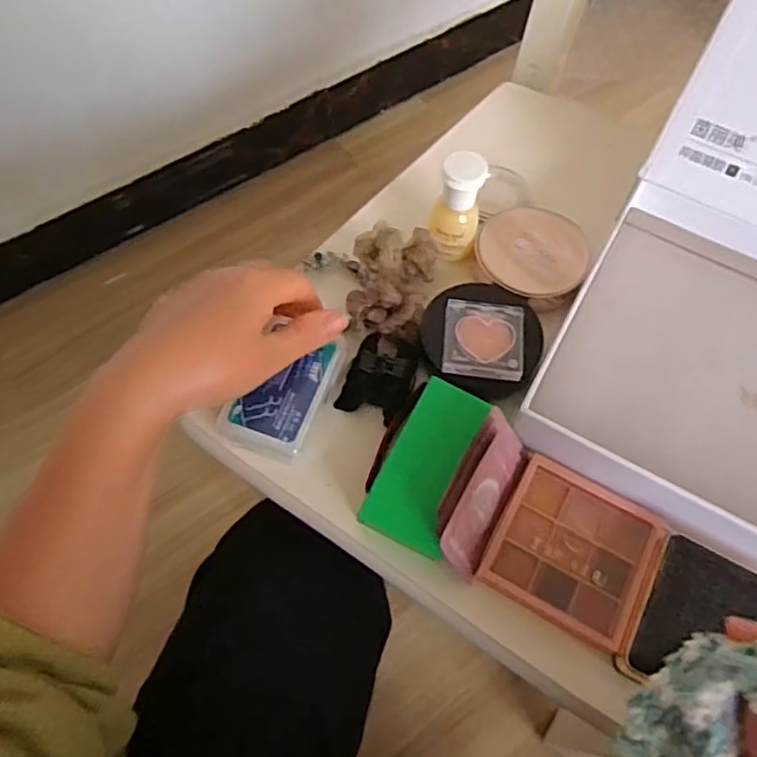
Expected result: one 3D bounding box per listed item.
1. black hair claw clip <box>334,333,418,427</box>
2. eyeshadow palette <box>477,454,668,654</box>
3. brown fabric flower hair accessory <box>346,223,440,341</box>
[{"bbox_3d":[0.001,-0.001,0.374,0.035,0.027,0.053,23,67,10],"label":"black hair claw clip"},{"bbox_3d":[0.103,0.091,0.335,0.076,0.022,0.078,27,68,12],"label":"eyeshadow palette"},{"bbox_3d":[0.009,-0.065,0.386,0.048,0.033,0.074,9,66,4],"label":"brown fabric flower hair accessory"}]

